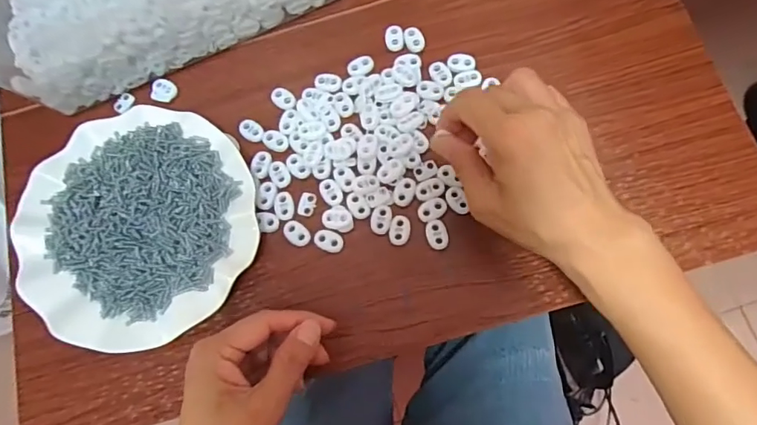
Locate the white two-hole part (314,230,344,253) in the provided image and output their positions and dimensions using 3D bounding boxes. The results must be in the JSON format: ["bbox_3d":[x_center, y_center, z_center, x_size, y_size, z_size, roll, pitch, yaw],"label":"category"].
[{"bbox_3d":[-0.038,0.022,0.377,0.022,0.004,0.015,22,79,10],"label":"white two-hole part"}]

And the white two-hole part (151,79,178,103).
[{"bbox_3d":[-0.187,-0.106,0.432,0.019,0.008,0.021,13,77,9],"label":"white two-hole part"}]

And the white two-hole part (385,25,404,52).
[{"bbox_3d":[0.014,-0.149,0.424,0.015,0.004,0.022,-4,75,4],"label":"white two-hole part"}]

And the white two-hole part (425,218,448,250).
[{"bbox_3d":[0.044,0.017,0.372,0.016,0.006,0.023,-18,75,1],"label":"white two-hole part"}]

